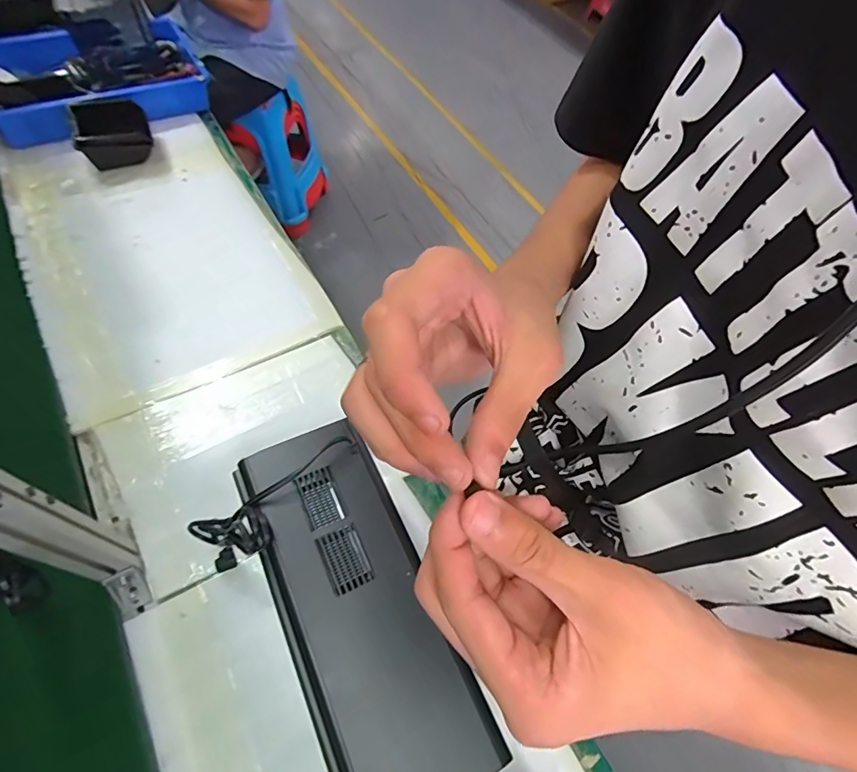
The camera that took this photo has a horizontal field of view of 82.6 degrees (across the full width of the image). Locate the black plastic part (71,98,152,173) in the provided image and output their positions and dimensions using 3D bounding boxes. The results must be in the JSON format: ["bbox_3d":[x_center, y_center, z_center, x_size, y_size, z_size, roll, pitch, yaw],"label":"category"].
[{"bbox_3d":[-0.646,-0.513,1.008,0.134,0.087,0.139,-21,62,-14],"label":"black plastic part"}]

